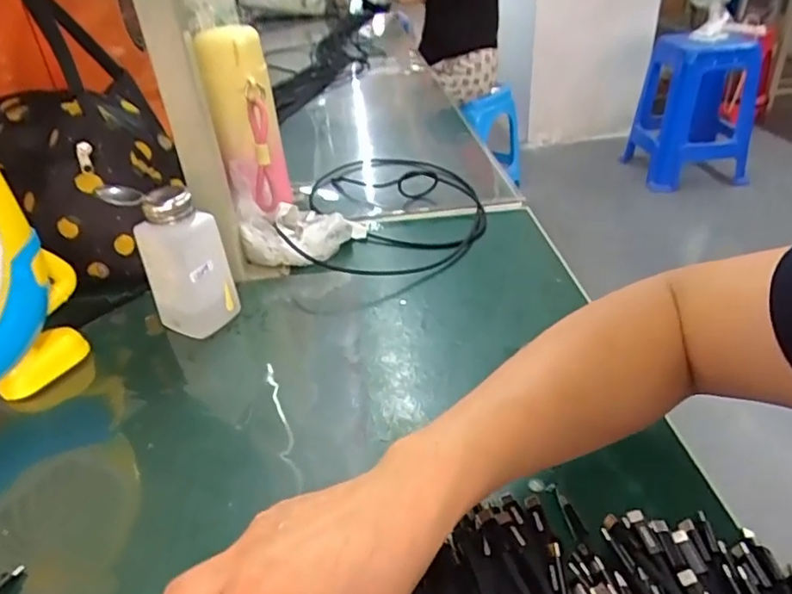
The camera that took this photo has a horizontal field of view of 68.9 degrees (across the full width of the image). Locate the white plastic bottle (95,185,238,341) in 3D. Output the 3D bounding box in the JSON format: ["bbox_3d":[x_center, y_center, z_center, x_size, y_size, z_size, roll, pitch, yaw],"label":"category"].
[{"bbox_3d":[-0.183,-0.034,0.487,0.066,0.132,0.049,3,35,11],"label":"white plastic bottle"}]

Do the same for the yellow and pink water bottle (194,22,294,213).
[{"bbox_3d":[-0.156,-0.175,0.608,0.067,0.193,0.080,-10,34,-8],"label":"yellow and pink water bottle"}]

